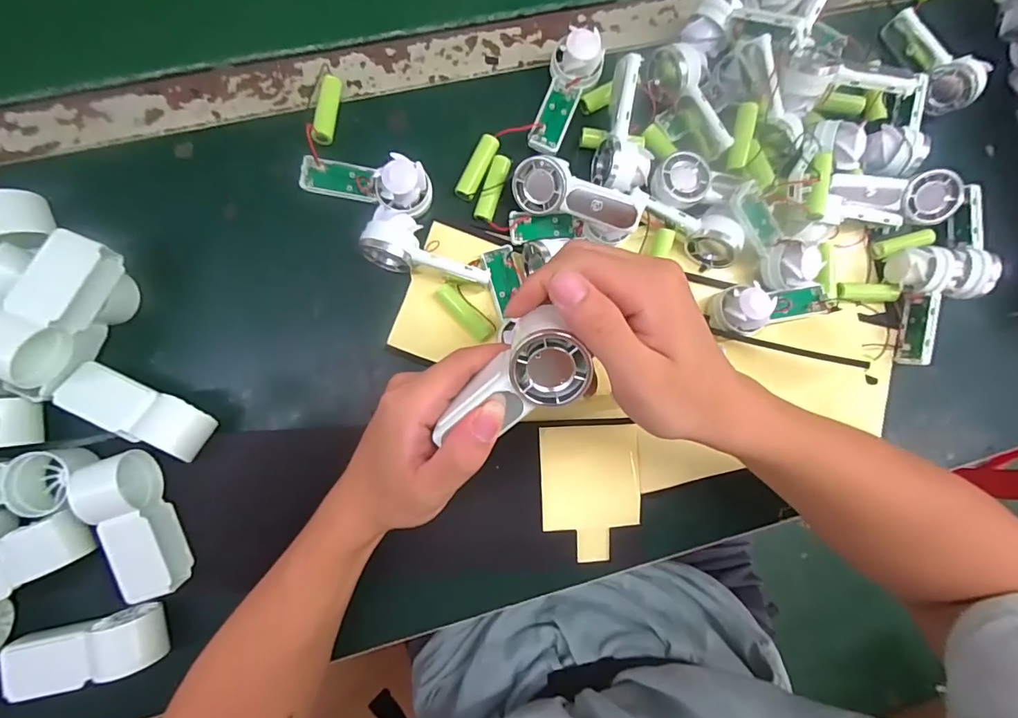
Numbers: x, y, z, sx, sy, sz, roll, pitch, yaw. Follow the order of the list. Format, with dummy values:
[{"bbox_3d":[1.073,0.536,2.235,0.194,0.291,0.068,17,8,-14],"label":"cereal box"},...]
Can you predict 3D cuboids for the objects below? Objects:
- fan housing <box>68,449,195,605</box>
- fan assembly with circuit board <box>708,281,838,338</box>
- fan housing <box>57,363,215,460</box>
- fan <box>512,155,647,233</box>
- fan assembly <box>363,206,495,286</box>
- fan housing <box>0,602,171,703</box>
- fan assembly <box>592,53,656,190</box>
[{"bbox_3d":[-0.244,0.109,0.318,0.037,0.038,0.094,-20,88,-6],"label":"fan housing"},{"bbox_3d":[0.208,-0.042,0.372,0.100,0.031,0.037,-11,87,-6],"label":"fan assembly with circuit board"},{"bbox_3d":[-0.248,0.037,0.326,0.090,0.030,0.035,23,67,3],"label":"fan housing"},{"bbox_3d":[0.049,-0.115,0.349,0.095,0.027,0.039,28,120,11],"label":"fan"},{"bbox_3d":[-0.057,-0.077,0.347,0.090,0.031,0.037,17,85,-4],"label":"fan assembly"},{"bbox_3d":[-0.275,0.190,0.317,0.089,0.032,0.039,-13,87,-6],"label":"fan housing"},{"bbox_3d":[0.087,-0.175,0.365,0.038,0.032,0.091,-1,99,-5],"label":"fan assembly"}]

